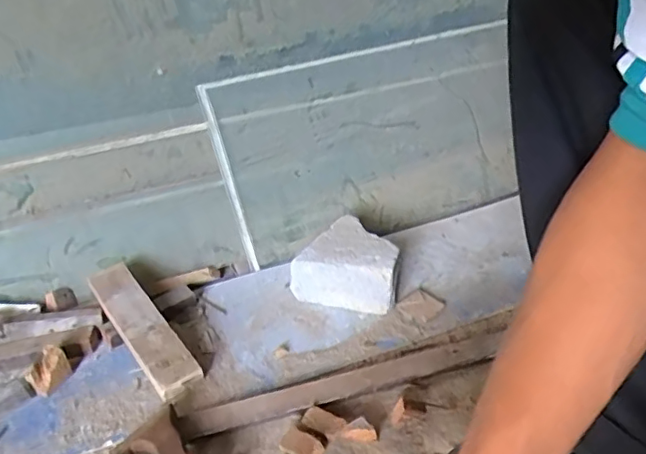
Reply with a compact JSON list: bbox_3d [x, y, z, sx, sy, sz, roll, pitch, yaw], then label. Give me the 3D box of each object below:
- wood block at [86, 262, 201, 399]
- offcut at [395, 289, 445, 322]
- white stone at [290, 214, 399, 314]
[{"bbox_3d":[-0.222,0.117,0.691,0.054,0.019,0.214,-26,51,-30],"label":"wood block"},{"bbox_3d":[0.127,0.103,0.738,0.049,0.009,0.050,23,41,37],"label":"offcut"},{"bbox_3d":[0.043,0.049,0.768,0.136,0.075,0.125,8,34,20],"label":"white stone"}]

